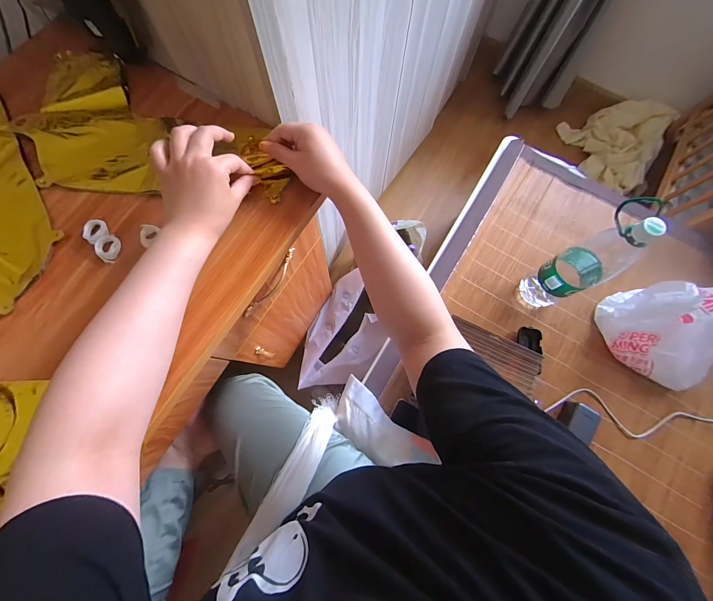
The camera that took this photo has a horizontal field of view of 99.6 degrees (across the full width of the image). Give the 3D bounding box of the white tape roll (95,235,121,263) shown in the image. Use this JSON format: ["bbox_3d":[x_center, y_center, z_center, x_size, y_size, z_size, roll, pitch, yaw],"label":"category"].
[{"bbox_3d":[-0.331,-0.067,0.399,0.026,0.012,0.037,-9,76,-3],"label":"white tape roll"}]

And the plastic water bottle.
[{"bbox_3d":[0.443,-0.068,0.607,0.087,0.339,0.095,0,76,-1],"label":"plastic water bottle"}]

